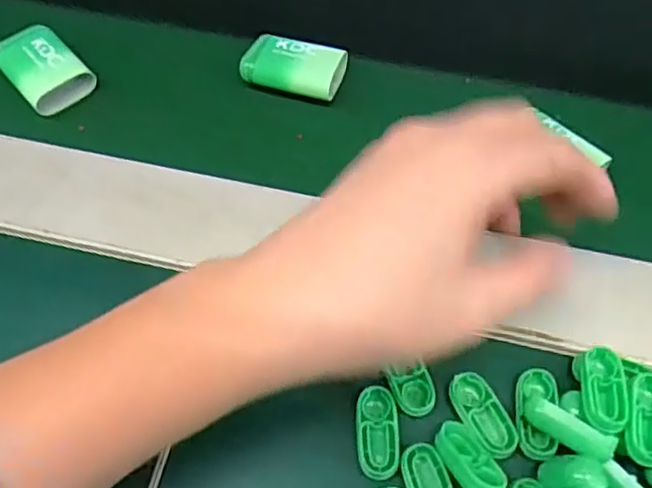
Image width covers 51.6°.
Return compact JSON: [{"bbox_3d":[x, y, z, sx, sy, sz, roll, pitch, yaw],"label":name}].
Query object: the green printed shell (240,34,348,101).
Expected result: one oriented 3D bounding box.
[{"bbox_3d":[-0.017,-0.092,0.352,0.050,0.011,0.034,16,61,10],"label":"green printed shell"}]

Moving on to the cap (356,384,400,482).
[{"bbox_3d":[0.020,0.071,0.257,0.016,0.004,0.033,-3,60,-1],"label":"cap"}]

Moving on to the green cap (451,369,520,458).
[{"bbox_3d":[0.061,0.065,0.260,0.016,0.004,0.034,-26,63,-13],"label":"green cap"}]

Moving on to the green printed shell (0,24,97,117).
[{"bbox_3d":[-0.150,-0.093,0.357,0.034,0.018,0.049,-38,66,-19],"label":"green printed shell"}]

